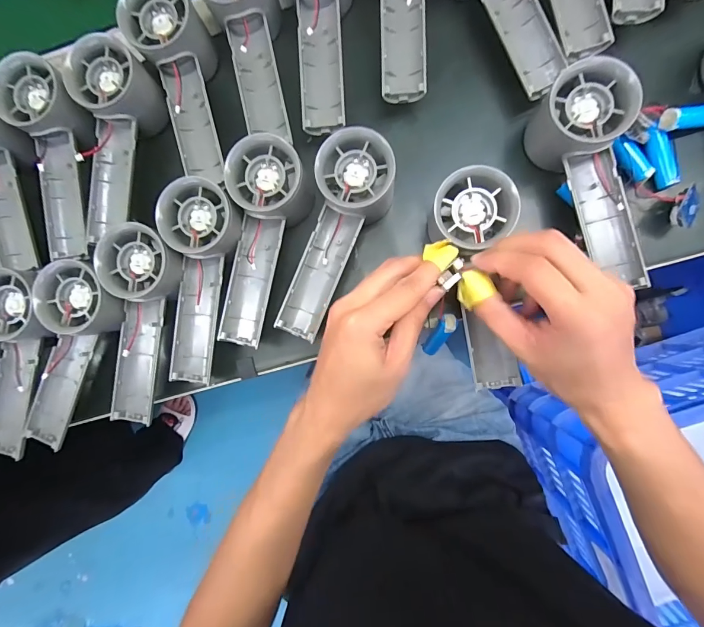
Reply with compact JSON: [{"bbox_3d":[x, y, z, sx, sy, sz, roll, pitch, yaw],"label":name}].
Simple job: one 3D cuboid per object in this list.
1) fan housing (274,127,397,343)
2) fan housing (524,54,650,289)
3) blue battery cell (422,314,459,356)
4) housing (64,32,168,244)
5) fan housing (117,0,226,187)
[{"bbox_3d":[-0.014,-0.059,0.299,0.059,0.052,0.162,24,104,6],"label":"fan housing"},{"bbox_3d":[0.181,-0.094,0.266,0.062,0.046,0.156,-24,87,5],"label":"fan housing"},{"bbox_3d":[0.072,0.018,0.305,0.013,0.052,0.013,3,60,-6],"label":"blue battery cell"},{"bbox_3d":[-0.195,-0.136,0.302,0.058,0.042,0.150,6,90,6],"label":"housing"},{"bbox_3d":[-0.138,-0.184,0.307,0.053,0.047,0.150,-11,102,5],"label":"fan housing"}]

